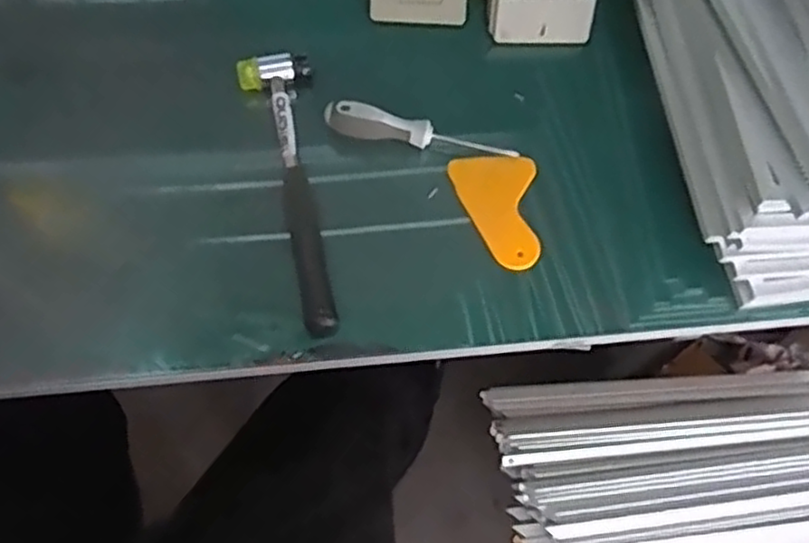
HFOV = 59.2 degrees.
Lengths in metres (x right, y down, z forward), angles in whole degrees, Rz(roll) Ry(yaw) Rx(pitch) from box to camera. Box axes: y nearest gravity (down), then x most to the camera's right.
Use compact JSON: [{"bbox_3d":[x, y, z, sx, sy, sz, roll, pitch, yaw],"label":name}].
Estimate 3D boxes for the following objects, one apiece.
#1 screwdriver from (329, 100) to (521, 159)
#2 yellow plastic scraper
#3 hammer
[{"bbox_3d":[0.014,-0.114,0.586,0.157,0.028,0.020,11,66,2],"label":"screwdriver"},{"bbox_3d":[0.080,-0.050,0.581,0.068,0.009,0.099,-10,77,-6],"label":"yellow plastic scraper"},{"bbox_3d":[-0.087,-0.066,0.564,0.056,0.027,0.244,-10,67,-7],"label":"hammer"}]

